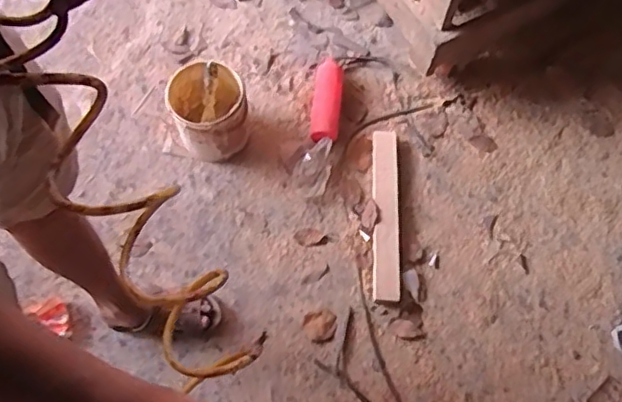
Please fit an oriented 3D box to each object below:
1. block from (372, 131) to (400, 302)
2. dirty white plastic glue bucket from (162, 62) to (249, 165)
[{"bbox_3d":[0.186,0.026,1.472,0.063,0.029,0.442,3,67,-2],"label":"block"},{"bbox_3d":[-0.251,-0.220,1.482,0.179,0.179,0.207,-20,69,-12],"label":"dirty white plastic glue bucket"}]

